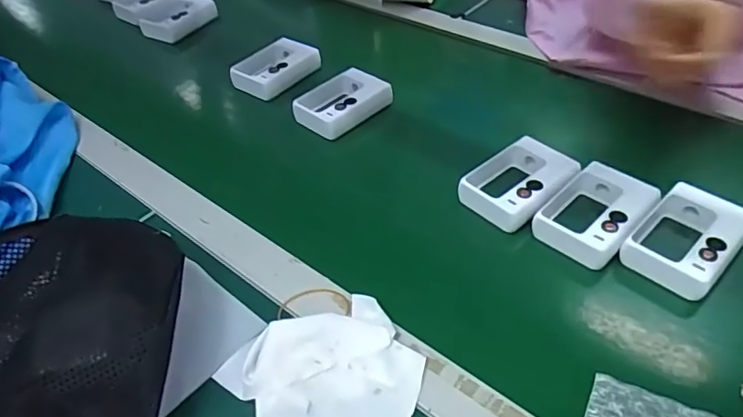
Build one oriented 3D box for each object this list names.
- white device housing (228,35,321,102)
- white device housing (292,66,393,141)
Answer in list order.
[{"bbox_3d":[-0.119,-0.171,0.674,0.068,0.026,0.105,28,52,27],"label":"white device housing"},{"bbox_3d":[-0.037,-0.120,0.613,0.099,0.031,0.073,-34,53,-28],"label":"white device housing"}]

